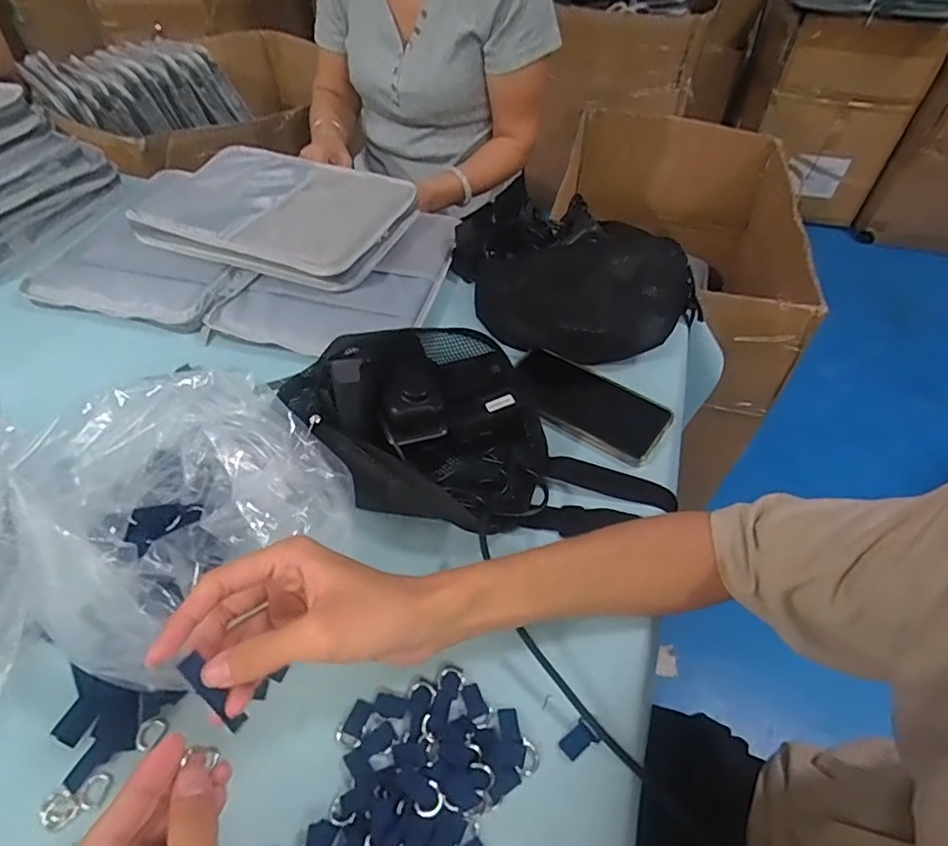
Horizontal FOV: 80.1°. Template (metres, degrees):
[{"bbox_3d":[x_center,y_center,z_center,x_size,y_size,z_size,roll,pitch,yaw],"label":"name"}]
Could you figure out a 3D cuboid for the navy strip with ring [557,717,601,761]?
[{"bbox_3d":[0.069,0.207,0.368,0.024,0.006,0.016,-30,57,-25],"label":"navy strip with ring"}]

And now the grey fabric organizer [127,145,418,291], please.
[{"bbox_3d":[-0.267,-0.286,0.737,0.339,0.039,0.227,17,51,11],"label":"grey fabric organizer"}]

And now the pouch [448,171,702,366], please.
[{"bbox_3d":[0.093,-0.175,0.625,0.285,0.112,0.175,25,53,18],"label":"pouch"}]

